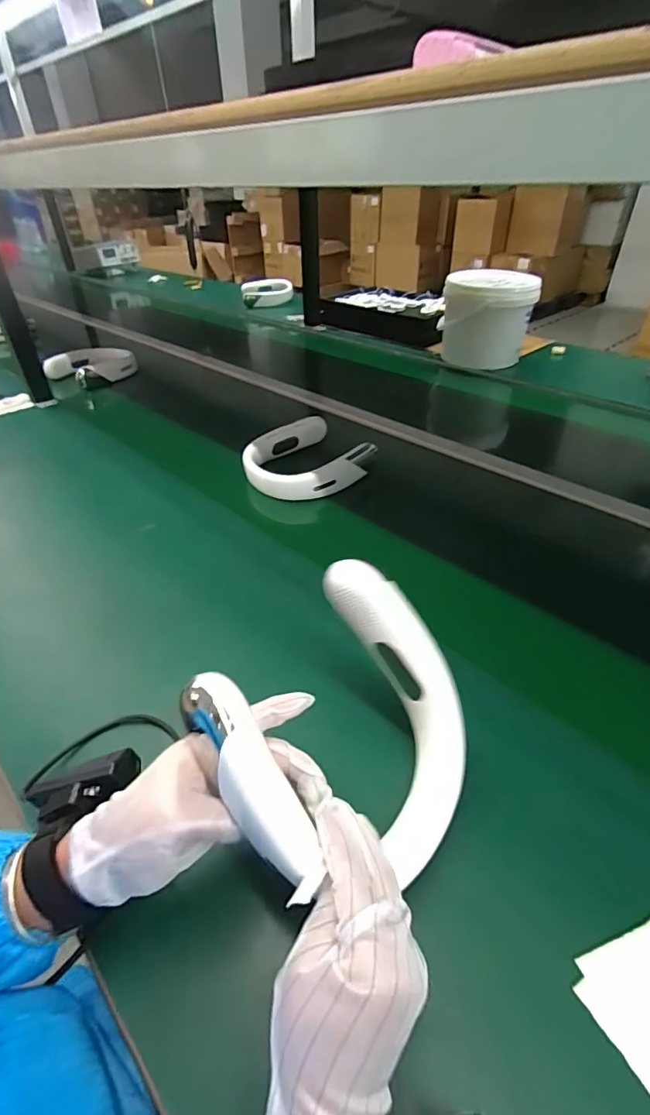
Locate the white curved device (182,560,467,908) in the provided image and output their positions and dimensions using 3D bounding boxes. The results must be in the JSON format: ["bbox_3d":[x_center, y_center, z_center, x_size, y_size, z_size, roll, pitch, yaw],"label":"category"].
[{"bbox_3d":[0.024,0.131,0.330,0.192,0.041,0.214,-37,100,-40],"label":"white curved device"}]

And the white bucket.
[{"bbox_3d":[0.417,-0.630,1.233,0.221,0.196,0.211,17,43,11],"label":"white bucket"}]

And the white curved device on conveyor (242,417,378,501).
[{"bbox_3d":[-0.038,-0.168,0.805,0.185,0.066,0.193,4,43,-4],"label":"white curved device on conveyor"}]

